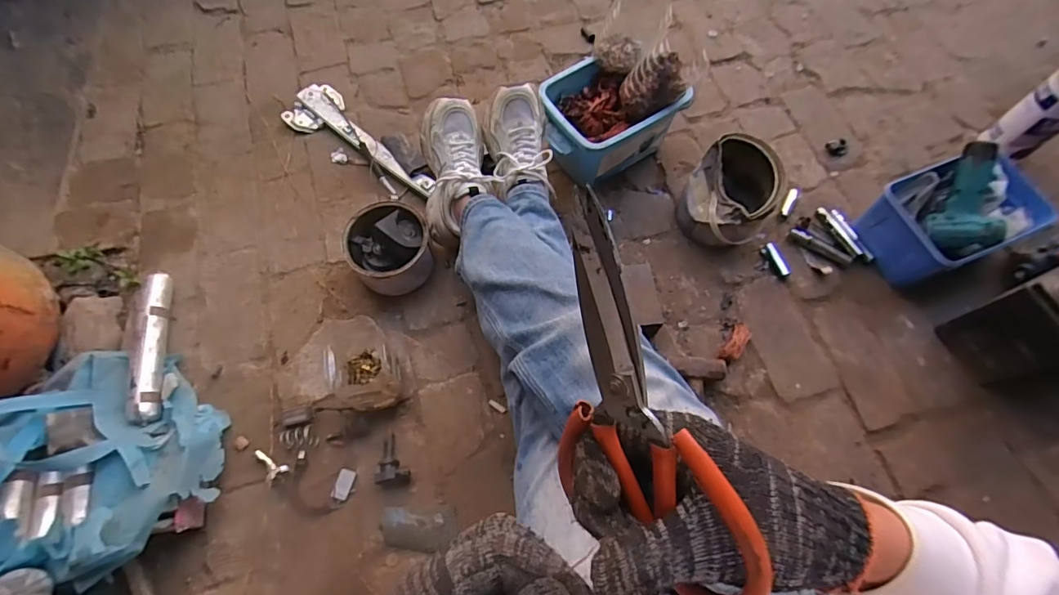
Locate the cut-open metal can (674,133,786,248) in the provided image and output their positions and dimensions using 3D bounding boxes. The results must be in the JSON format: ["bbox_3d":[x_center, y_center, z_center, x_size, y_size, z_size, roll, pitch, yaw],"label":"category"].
[{"bbox_3d":[0.369,-0.192,0.884,0.159,0.149,0.170,0,70,0],"label":"cut-open metal can"}]

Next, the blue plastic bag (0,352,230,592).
[{"bbox_3d":[-0.660,0.240,0.731,0.304,0.194,0.349,-38,72,-14],"label":"blue plastic bag"}]

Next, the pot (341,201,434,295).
[{"bbox_3d":[-0.249,-0.089,0.878,0.143,0.112,0.151,0,68,0],"label":"pot"}]

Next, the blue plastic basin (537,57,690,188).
[{"bbox_3d":[0.138,-0.338,0.937,0.229,0.133,0.191,-34,72,-13],"label":"blue plastic basin"}]

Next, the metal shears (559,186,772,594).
[{"bbox_3d":[0.042,0.055,0.213,0.059,0.071,0.198,-19,103,-4],"label":"metal shears"}]

